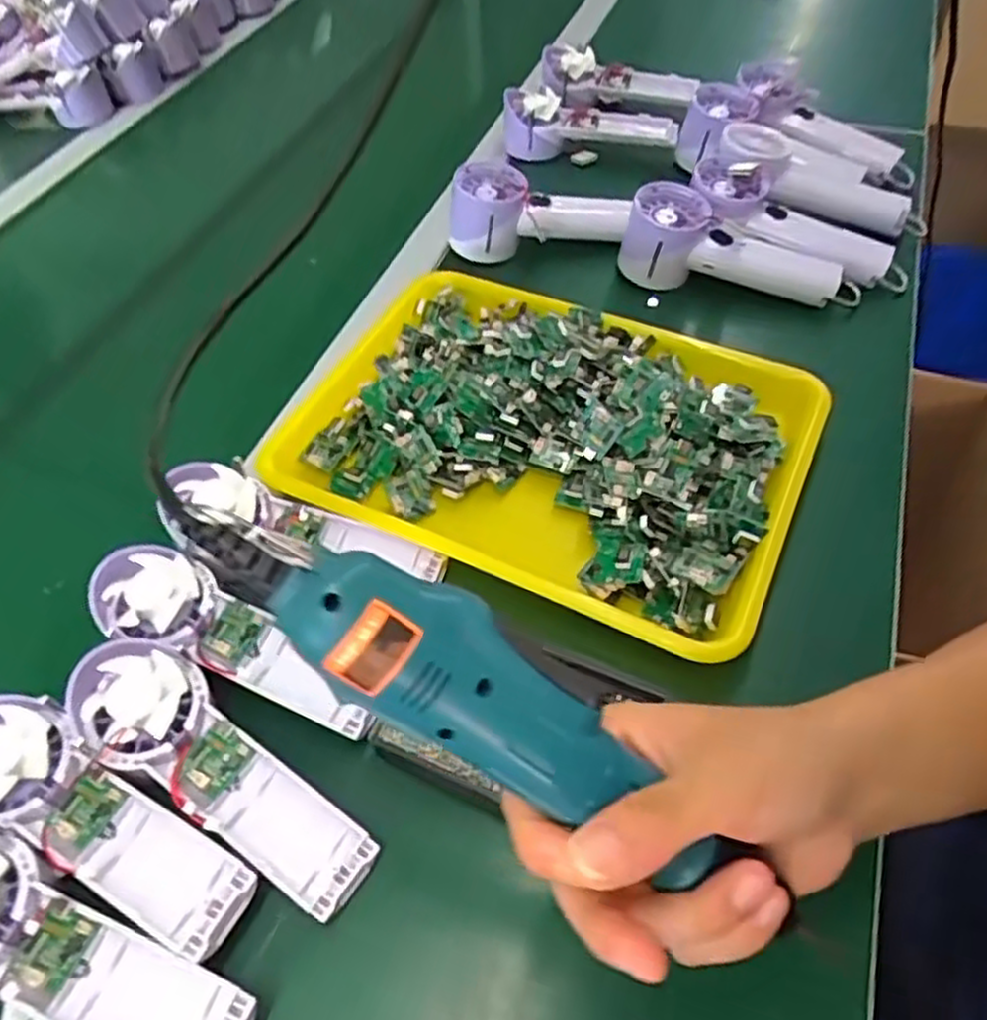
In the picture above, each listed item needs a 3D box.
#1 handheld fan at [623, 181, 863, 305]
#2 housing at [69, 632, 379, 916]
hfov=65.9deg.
[{"bbox_3d":[0.204,-0.208,0.639,0.196,0.065,0.062,17,54,-1],"label":"handheld fan"},{"bbox_3d":[-0.140,0.133,0.389,0.178,0.024,0.057,35,61,9],"label":"housing"}]

